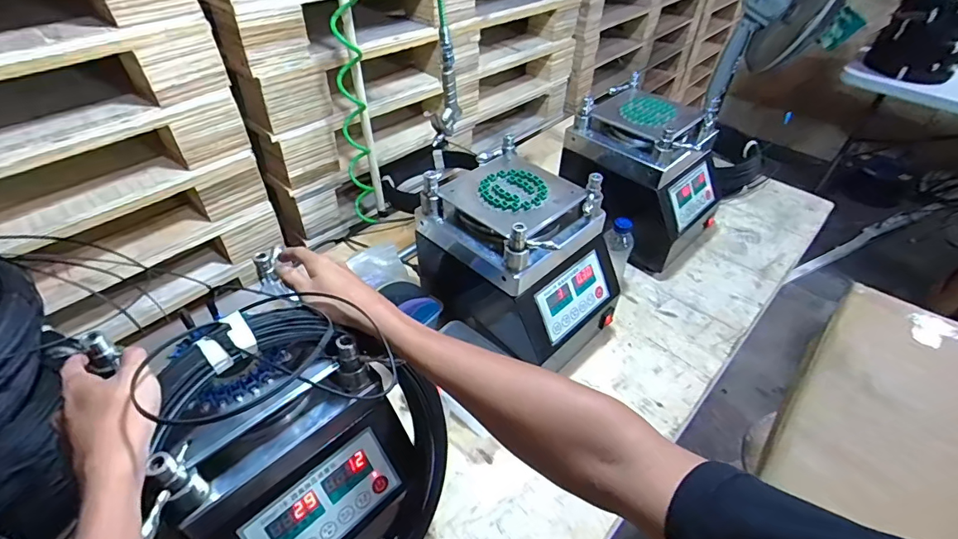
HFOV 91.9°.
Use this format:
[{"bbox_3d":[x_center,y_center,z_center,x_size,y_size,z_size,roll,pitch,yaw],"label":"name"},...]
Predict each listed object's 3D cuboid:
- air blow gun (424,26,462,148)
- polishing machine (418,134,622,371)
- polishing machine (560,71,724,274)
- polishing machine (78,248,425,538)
[{"bbox_3d":[-0.058,-0.290,0.756,0.032,0.174,0.070,14,46,12],"label":"air blow gun"},{"bbox_3d":[0.070,-0.014,0.772,0.227,0.261,0.278,-31,53,-29],"label":"polishing machine"},{"bbox_3d":[0.346,-0.202,0.984,0.284,0.288,0.238,34,52,28],"label":"polishing machine"},{"bbox_3d":[-0.225,0.193,0.526,0.272,0.264,0.213,35,53,29],"label":"polishing machine"}]

